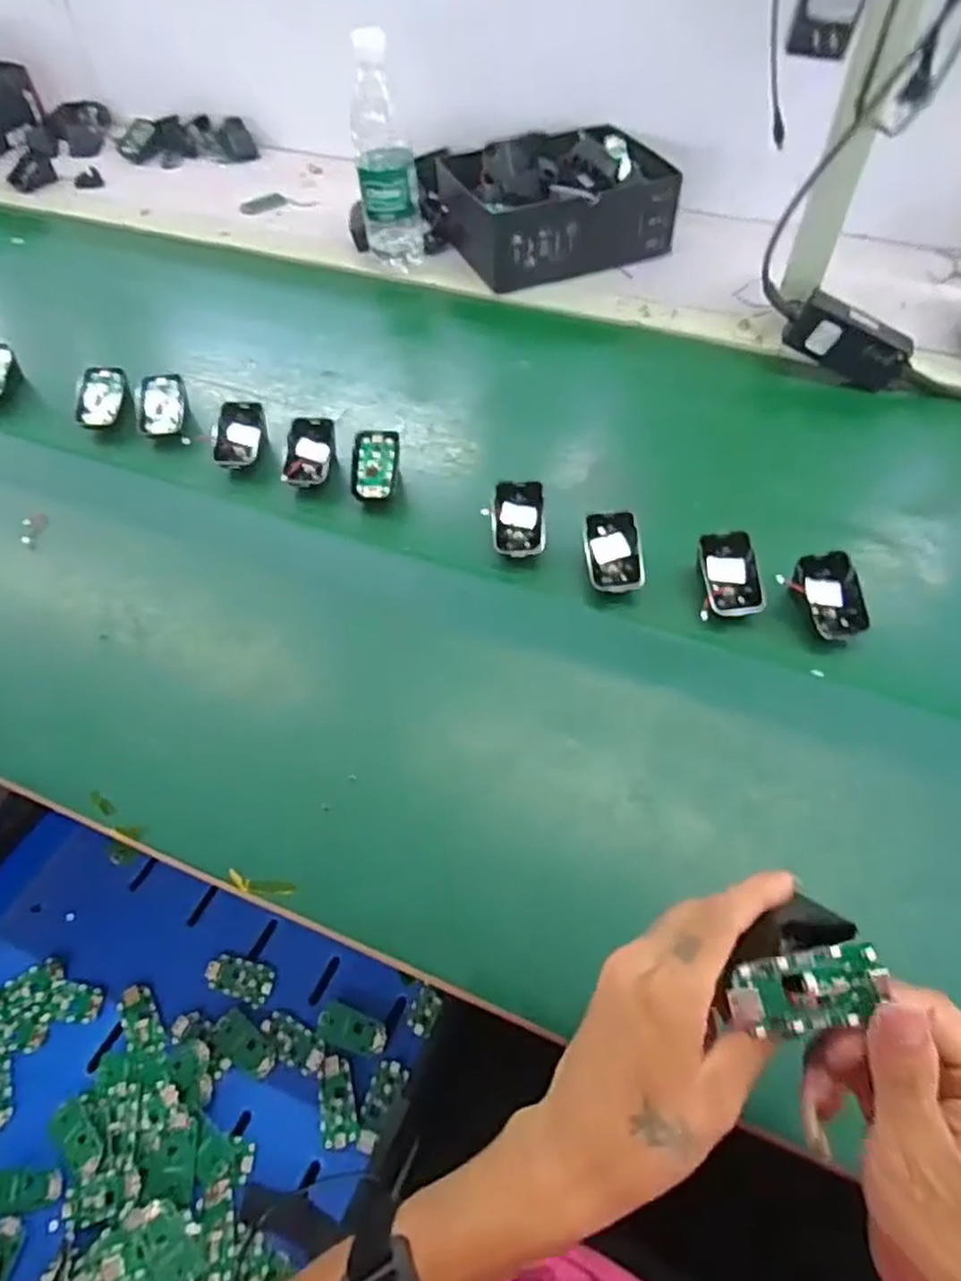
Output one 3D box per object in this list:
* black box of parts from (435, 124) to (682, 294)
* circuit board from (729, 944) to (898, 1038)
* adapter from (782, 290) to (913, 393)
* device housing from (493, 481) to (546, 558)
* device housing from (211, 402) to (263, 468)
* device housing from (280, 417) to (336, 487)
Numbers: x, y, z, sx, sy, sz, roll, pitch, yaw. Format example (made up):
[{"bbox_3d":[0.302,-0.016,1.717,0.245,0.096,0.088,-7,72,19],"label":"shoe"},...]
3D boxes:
[{"bbox_3d":[0.097,-0.536,0.858,0.256,0.093,0.181,-18,56,-8],"label":"black box of parts"},{"bbox_3d":[0.137,0.147,0.294,0.062,0.004,0.031,-15,83,7],"label":"circuit board"},{"bbox_3d":[0.361,-0.292,0.689,0.114,0.057,0.026,25,59,-9],"label":"adapter"},{"bbox_3d":[0.033,-0.104,0.610,0.044,0.019,0.066,-3,85,4],"label":"device housing"},{"bbox_3d":[-0.232,-0.196,0.684,0.047,0.042,0.060,2,55,6],"label":"device housing"},{"bbox_3d":[-0.159,-0.173,0.667,0.046,0.040,0.066,-1,55,5],"label":"device housing"}]

